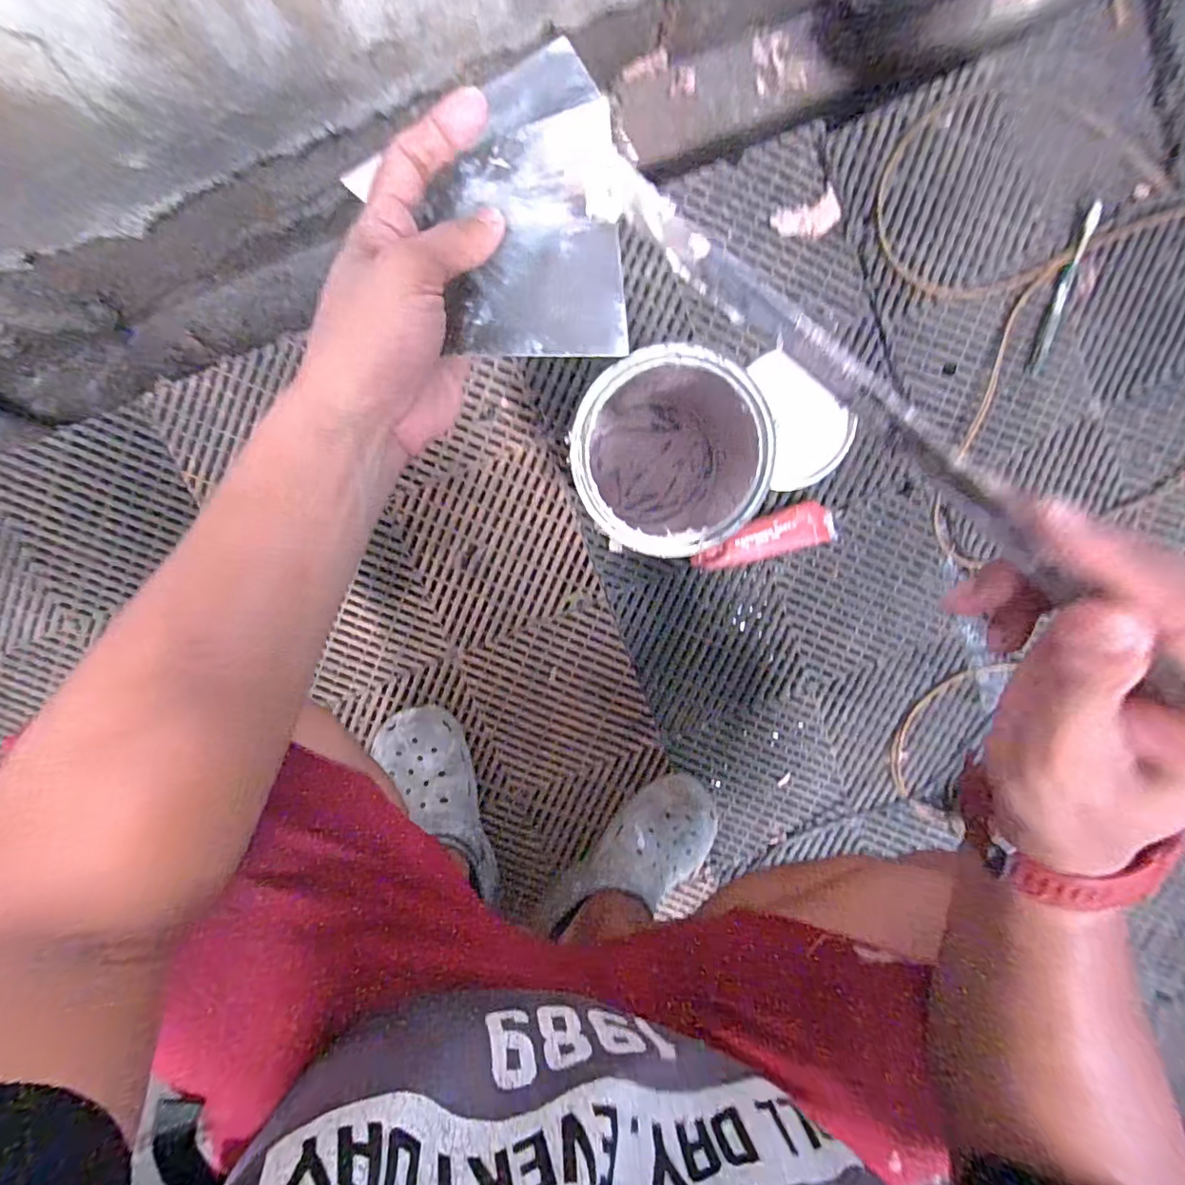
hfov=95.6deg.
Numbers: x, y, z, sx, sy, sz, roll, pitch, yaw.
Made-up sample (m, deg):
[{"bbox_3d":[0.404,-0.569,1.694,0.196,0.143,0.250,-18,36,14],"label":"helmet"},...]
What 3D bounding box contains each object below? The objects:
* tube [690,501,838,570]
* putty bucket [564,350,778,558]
[{"bbox_3d":[0.214,-0.069,0.642,0.161,0.034,0.053,-13,100,1],"label":"tube"},{"bbox_3d":[0.064,-0.133,0.536,0.160,0.207,0.168,0,100,-2],"label":"putty bucket"}]

